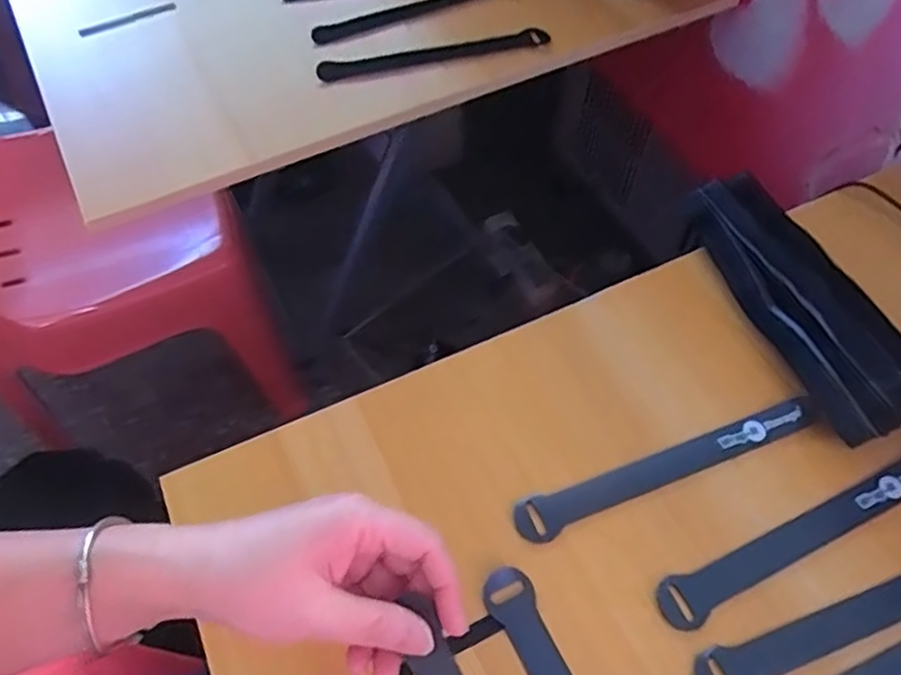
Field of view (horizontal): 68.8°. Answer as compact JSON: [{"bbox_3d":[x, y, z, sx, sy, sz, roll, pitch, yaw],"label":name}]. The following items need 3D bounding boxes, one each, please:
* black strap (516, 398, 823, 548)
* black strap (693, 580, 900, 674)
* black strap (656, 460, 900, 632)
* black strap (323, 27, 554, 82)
[{"bbox_3d":[0.130,0.073,0.383,0.197,0.004,0.023,-19,58,-14],"label":"black strap"},{"bbox_3d":[0.215,0.140,0.337,0.198,0.004,0.023,-18,58,-11],"label":"black strap"},{"bbox_3d":[0.201,0.107,0.362,0.199,0.004,0.024,-21,59,-13],"label":"black strap"},{"bbox_3d":[-0.011,-0.236,0.547,0.201,0.006,0.021,-17,58,-10],"label":"black strap"}]

